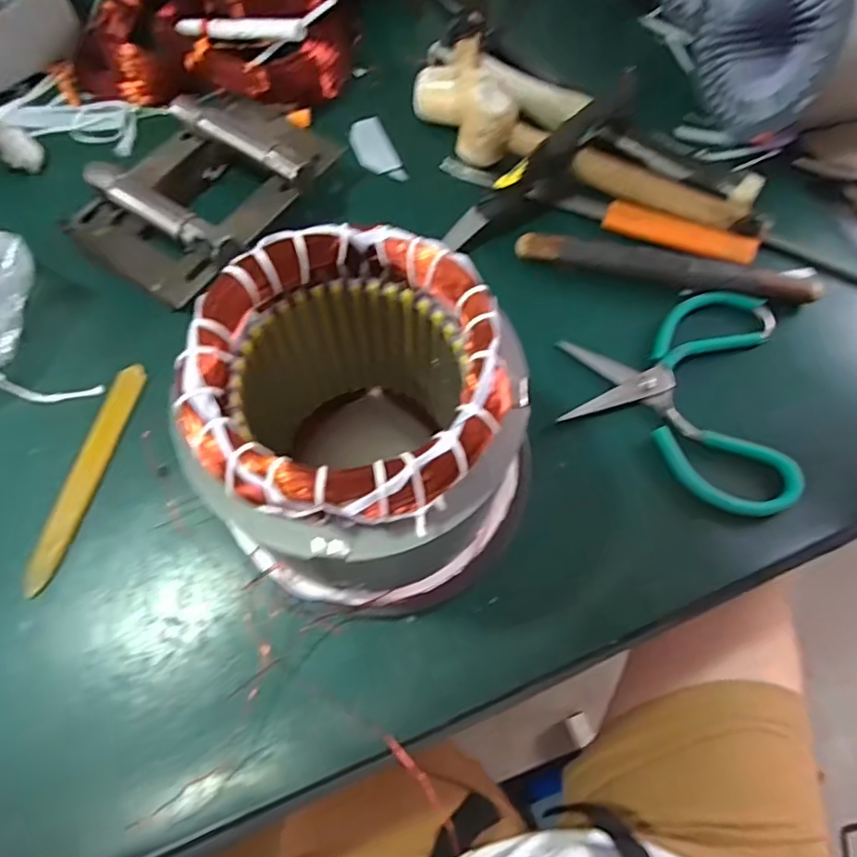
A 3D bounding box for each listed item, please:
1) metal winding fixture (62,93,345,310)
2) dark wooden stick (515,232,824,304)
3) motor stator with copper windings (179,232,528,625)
[{"bbox_3d":[-0.179,-0.199,0.462,0.144,0.050,0.210,33,69,11],"label":"metal winding fixture"},{"bbox_3d":[0.187,-0.130,0.444,0.230,0.018,0.024,12,66,3],"label":"dark wooden stick"},{"bbox_3d":[-0.019,0.007,0.299,0.159,0.176,0.160,1,66,-2],"label":"motor stator with copper windings"}]

